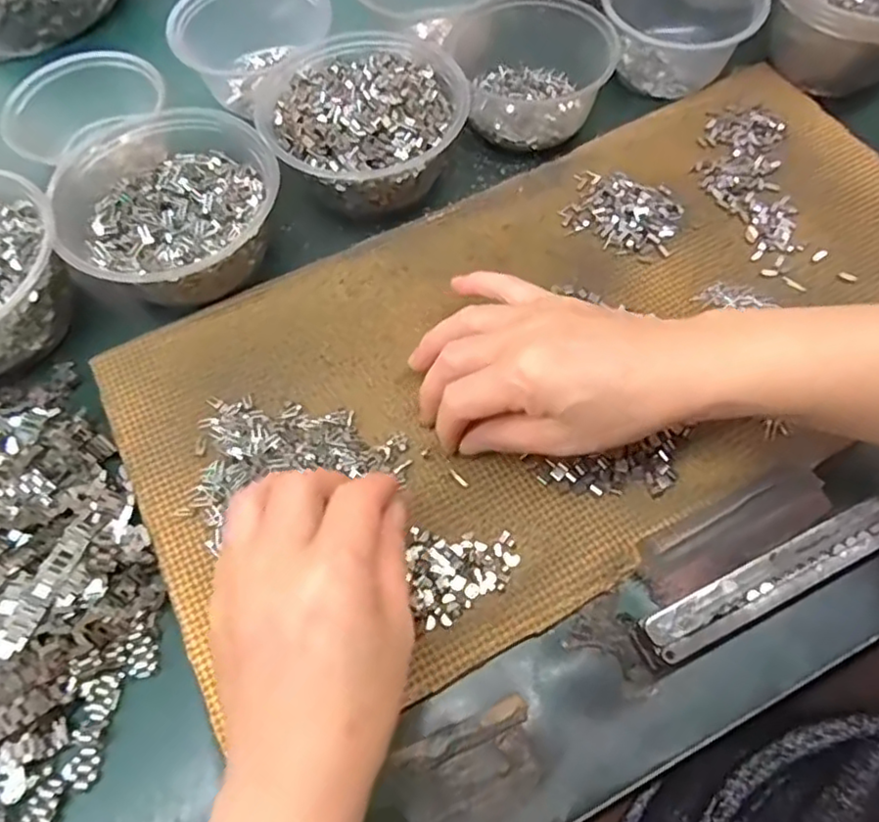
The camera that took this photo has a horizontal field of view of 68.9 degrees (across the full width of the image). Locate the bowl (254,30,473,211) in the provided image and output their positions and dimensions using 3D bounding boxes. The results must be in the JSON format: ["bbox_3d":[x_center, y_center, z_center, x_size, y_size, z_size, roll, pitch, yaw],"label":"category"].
[{"bbox_3d":[-0.057,-0.194,0.439,0.129,0.056,0.126,-1,65,1],"label":"bowl"}]

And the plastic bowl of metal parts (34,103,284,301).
[{"bbox_3d":[-0.169,-0.124,0.408,0.132,0.055,0.135,-1,65,1],"label":"plastic bowl of metal parts"}]

